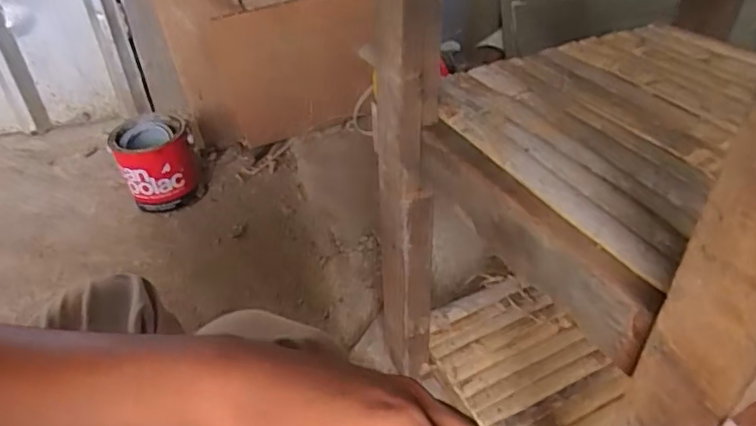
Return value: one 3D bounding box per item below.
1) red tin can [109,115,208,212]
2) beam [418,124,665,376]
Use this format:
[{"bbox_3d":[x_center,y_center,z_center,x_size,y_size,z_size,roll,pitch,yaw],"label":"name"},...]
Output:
[{"bbox_3d":[-0.459,-0.097,1.207,0.155,0.165,0.128,-16,41,-12],"label":"red tin can"},{"bbox_3d":[0.117,0.014,0.474,0.030,0.065,0.275,-20,42,-20],"label":"beam"}]

